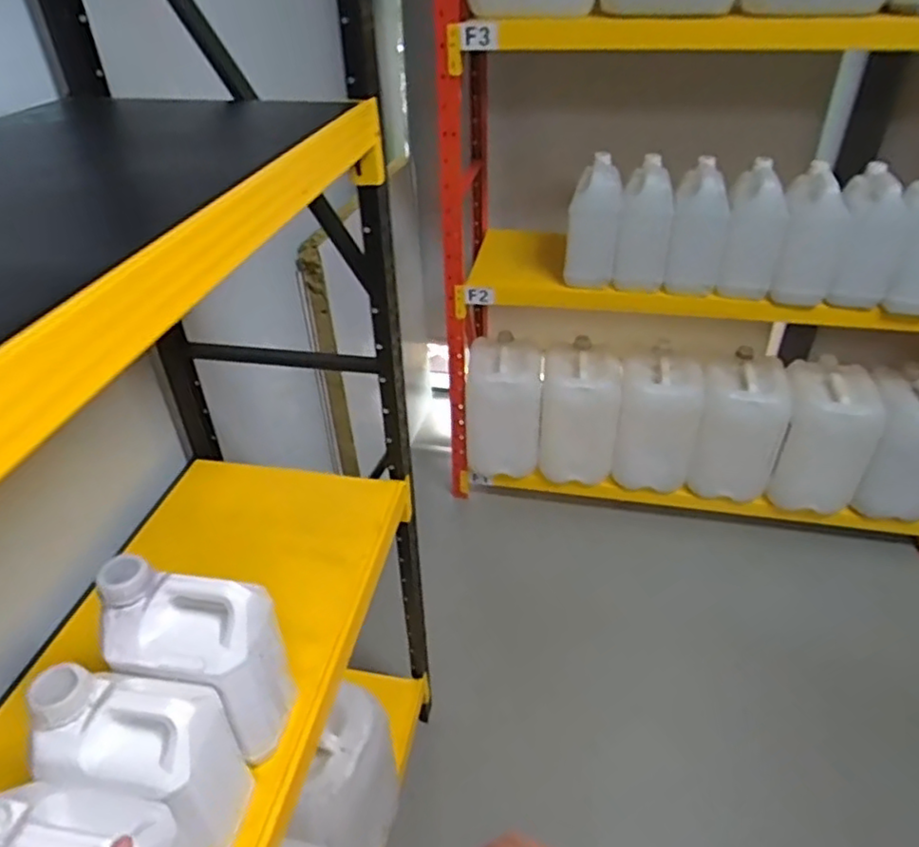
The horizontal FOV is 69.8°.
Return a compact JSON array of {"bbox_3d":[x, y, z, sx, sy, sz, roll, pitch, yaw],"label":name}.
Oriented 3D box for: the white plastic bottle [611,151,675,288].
[{"bbox_3d":[0.466,-0.501,1.659,0.120,0.279,0.160,8,38,12],"label":"white plastic bottle"}]

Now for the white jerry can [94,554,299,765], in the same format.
[{"bbox_3d":[-0.270,0.248,0.689,0.151,0.222,0.097,5,38,9],"label":"white jerry can"}]

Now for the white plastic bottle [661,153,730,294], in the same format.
[{"bbox_3d":[0.591,-0.480,1.631,0.126,0.282,0.155,11,39,16],"label":"white plastic bottle"}]

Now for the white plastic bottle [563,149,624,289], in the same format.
[{"bbox_3d":[0.337,-0.507,1.677,0.124,0.289,0.179,4,38,8],"label":"white plastic bottle"}]

